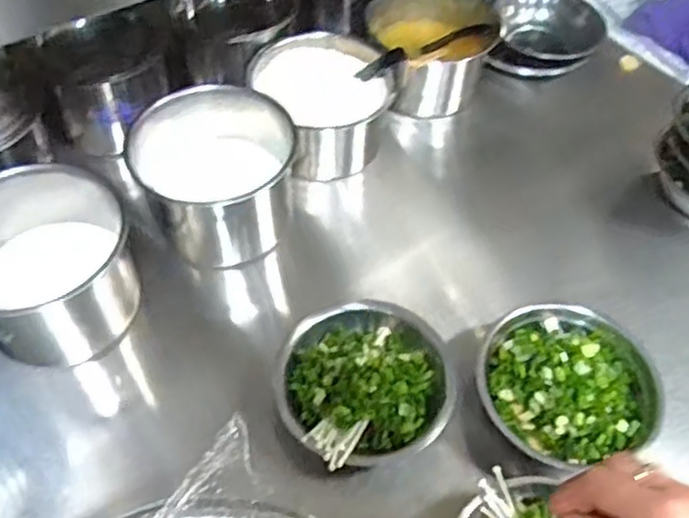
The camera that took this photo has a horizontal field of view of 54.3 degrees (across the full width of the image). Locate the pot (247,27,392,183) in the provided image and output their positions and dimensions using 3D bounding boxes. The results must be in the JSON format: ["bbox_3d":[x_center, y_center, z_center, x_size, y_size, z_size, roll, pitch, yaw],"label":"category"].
[{"bbox_3d":[-0.024,-0.165,0.738,0.138,0.114,0.109,-18,56,-14],"label":"pot"}]

